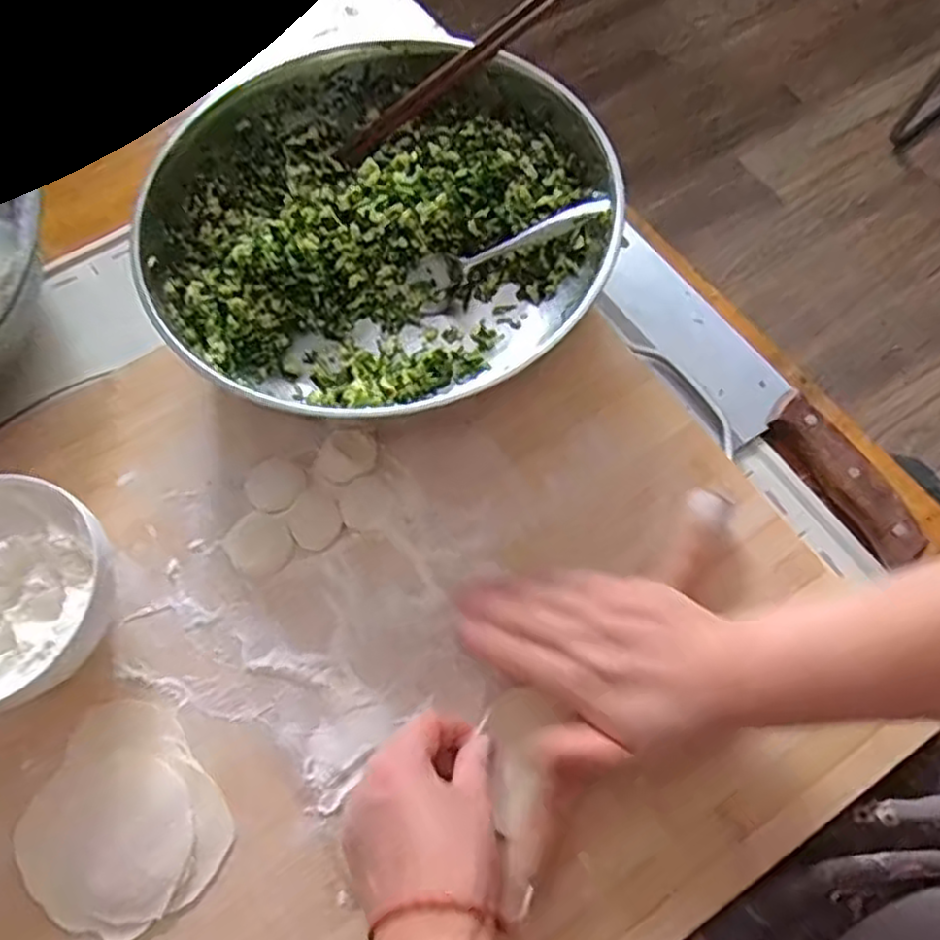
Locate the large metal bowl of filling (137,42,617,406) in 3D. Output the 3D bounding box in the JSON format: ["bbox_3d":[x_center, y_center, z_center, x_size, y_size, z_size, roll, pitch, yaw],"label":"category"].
[{"bbox_3d":[-0.070,-0.177,0.499,0.301,0.100,0.259,-28,69,-9],"label":"large metal bowl of filling"}]

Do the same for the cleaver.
[{"bbox_3d":[0.193,-0.058,0.490,0.054,0.021,0.286,-34,70,-11],"label":"cleaver"}]

